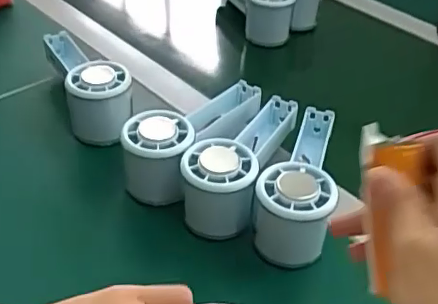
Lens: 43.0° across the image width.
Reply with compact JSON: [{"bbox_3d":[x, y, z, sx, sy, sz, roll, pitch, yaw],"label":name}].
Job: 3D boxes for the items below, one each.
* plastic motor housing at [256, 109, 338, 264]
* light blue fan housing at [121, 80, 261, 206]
[{"bbox_3d":[0.062,0.016,0.450,0.051,0.059,0.150,9,40,7],"label":"plastic motor housing"},{"bbox_3d":[-0.018,-0.016,0.481,0.059,0.063,0.153,27,46,26],"label":"light blue fan housing"}]

